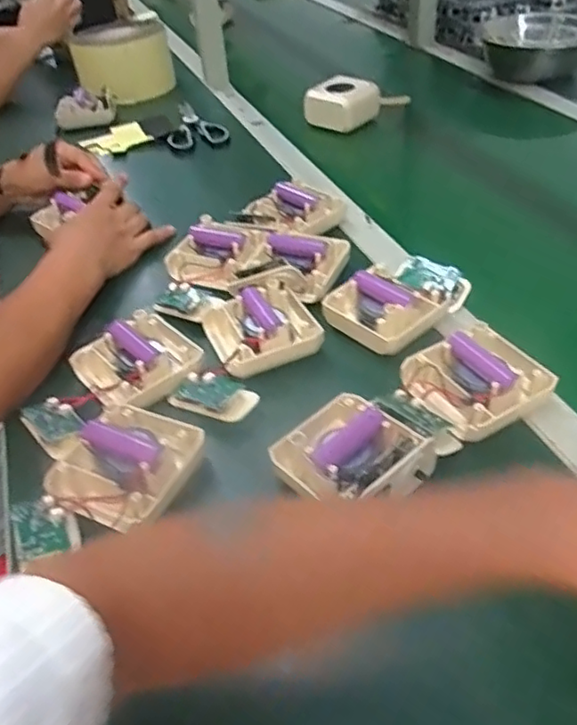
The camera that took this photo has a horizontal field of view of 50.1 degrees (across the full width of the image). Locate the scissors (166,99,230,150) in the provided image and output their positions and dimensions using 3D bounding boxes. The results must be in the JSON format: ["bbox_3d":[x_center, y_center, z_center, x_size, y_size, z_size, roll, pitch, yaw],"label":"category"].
[{"bbox_3d":[-0.166,-0.397,1.022,0.090,0.013,0.168,-17,43,-12],"label":"scissors"}]

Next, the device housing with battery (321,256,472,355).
[{"bbox_3d":[0.102,-0.063,0.589,0.133,0.038,0.090,-35,49,-29],"label":"device housing with battery"}]

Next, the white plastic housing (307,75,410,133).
[{"bbox_3d":[0.103,-0.422,0.992,0.145,0.052,0.094,-27,46,-22],"label":"white plastic housing"}]

